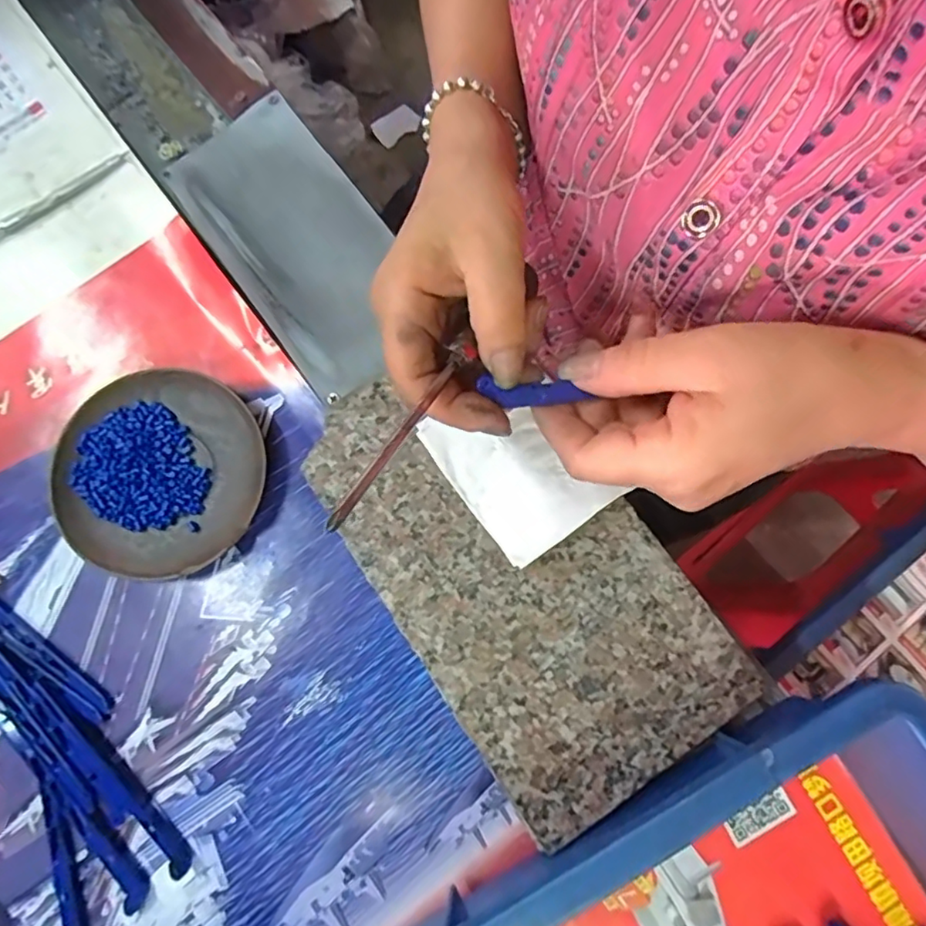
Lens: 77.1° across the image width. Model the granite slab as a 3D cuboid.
[{"bbox_3d":[0.026,0.053,0.308,0.130,0.025,0.237,-35,80,-5],"label":"granite slab"}]

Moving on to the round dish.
[{"bbox_3d":[-0.169,0.006,0.326,0.110,0.017,0.113,0,79,1],"label":"round dish"}]

